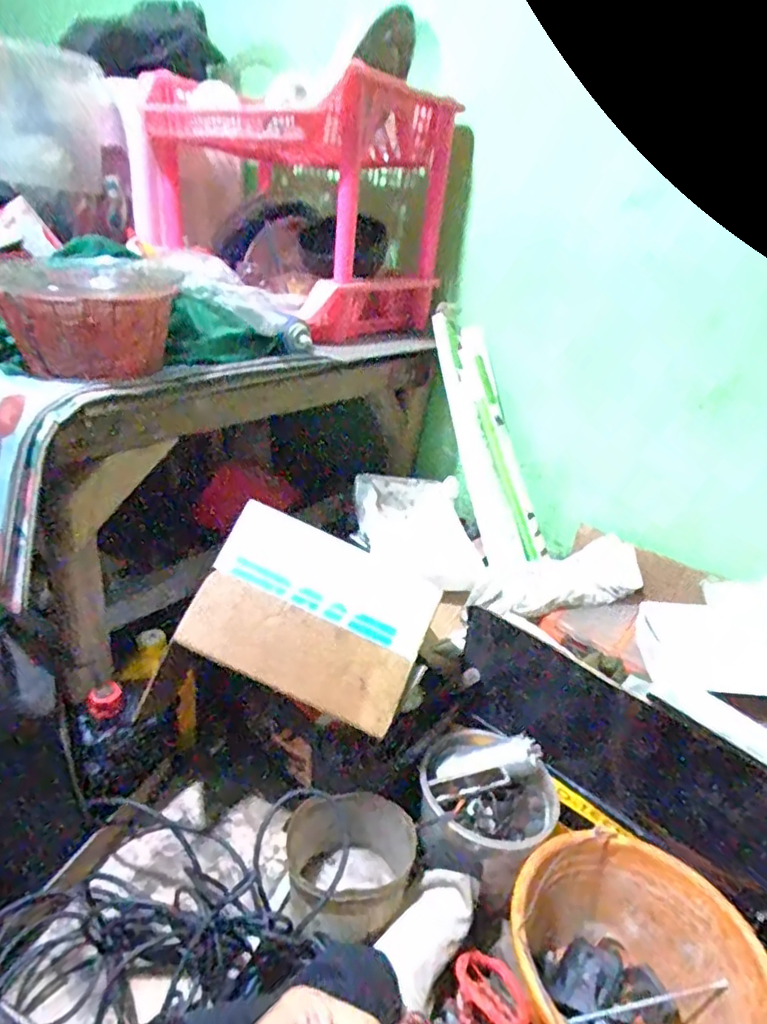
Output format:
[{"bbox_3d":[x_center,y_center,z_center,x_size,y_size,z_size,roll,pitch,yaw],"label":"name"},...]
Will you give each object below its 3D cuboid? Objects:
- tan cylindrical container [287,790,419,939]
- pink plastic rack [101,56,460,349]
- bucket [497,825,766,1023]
[{"bbox_3d":[-0.042,0.454,0.737,0.154,0.117,0.146,5,27,-2],"label":"tan cylindrical container"},{"bbox_3d":[-0.172,-0.525,0.999,0.488,0.333,0.334,23,31,29],"label":"pink plastic rack"},{"bbox_3d":[0.259,0.513,0.620,0.250,0.169,0.251,5,27,-2],"label":"bucket"}]

